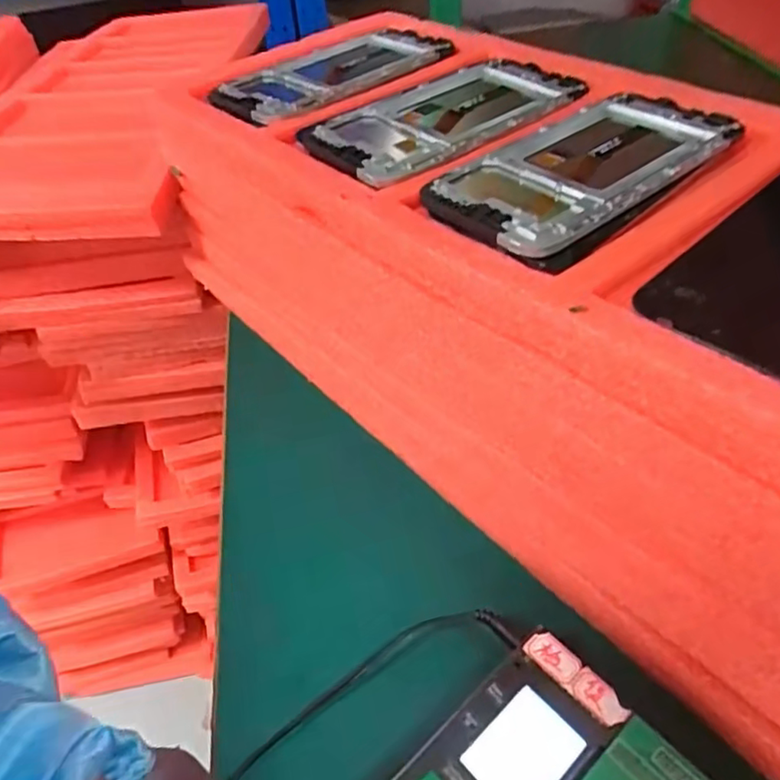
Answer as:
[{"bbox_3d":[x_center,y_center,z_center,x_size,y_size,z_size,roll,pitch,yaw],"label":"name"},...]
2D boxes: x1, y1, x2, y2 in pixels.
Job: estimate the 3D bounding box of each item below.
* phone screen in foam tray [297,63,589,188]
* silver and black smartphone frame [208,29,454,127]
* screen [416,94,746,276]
[{"bbox_3d":[0.032,-0.153,0.336,0.161,0.007,0.083,-31,51,-23],"label":"phone screen in foam tray"},{"bbox_3d":[-0.036,-0.209,0.398,0.164,0.007,0.082,-36,53,-27],"label":"silver and black smartphone frame"},{"bbox_3d":[0.092,-0.104,0.284,0.159,0.009,0.075,-33,52,-25],"label":"screen"}]

